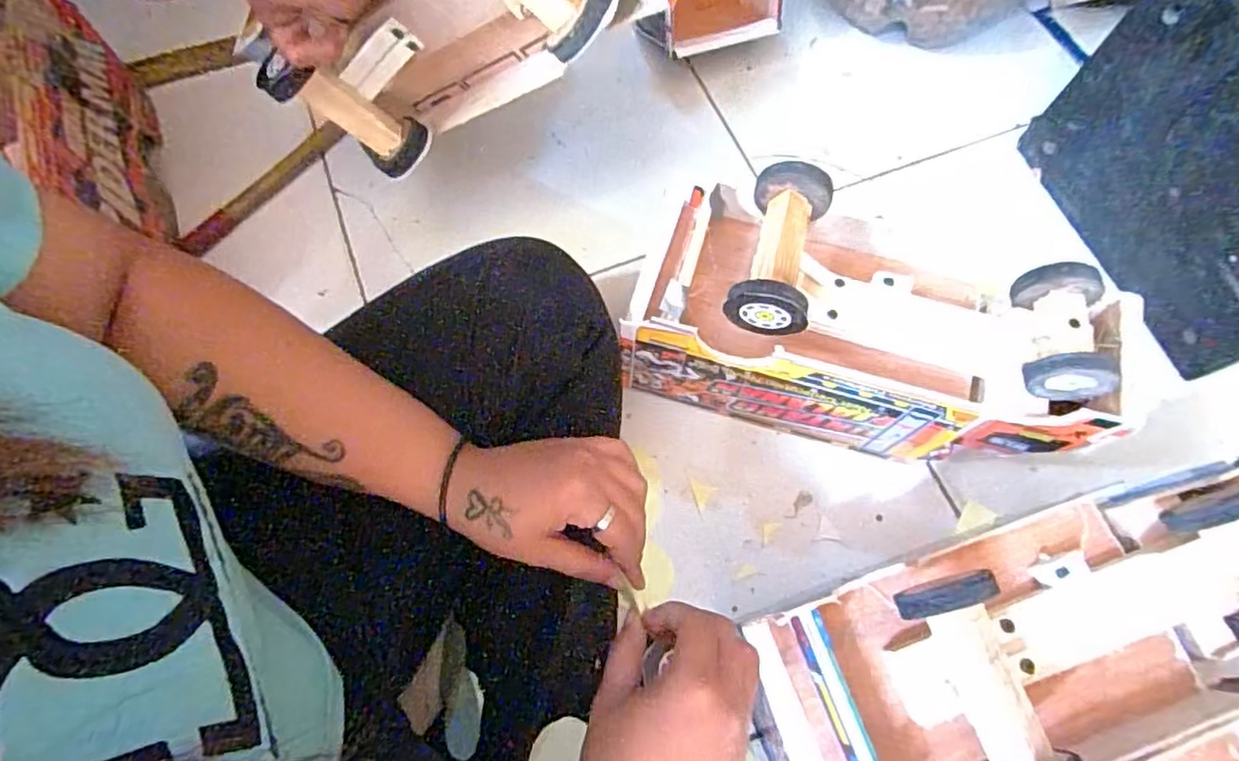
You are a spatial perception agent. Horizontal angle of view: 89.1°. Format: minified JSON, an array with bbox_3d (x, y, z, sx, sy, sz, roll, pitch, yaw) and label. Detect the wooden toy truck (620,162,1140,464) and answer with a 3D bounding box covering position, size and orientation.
[{"bbox_3d":[0.180,-0.040,0.476,0.319,0.182,0.127,15,68,6],"label":"wooden toy truck"}]

